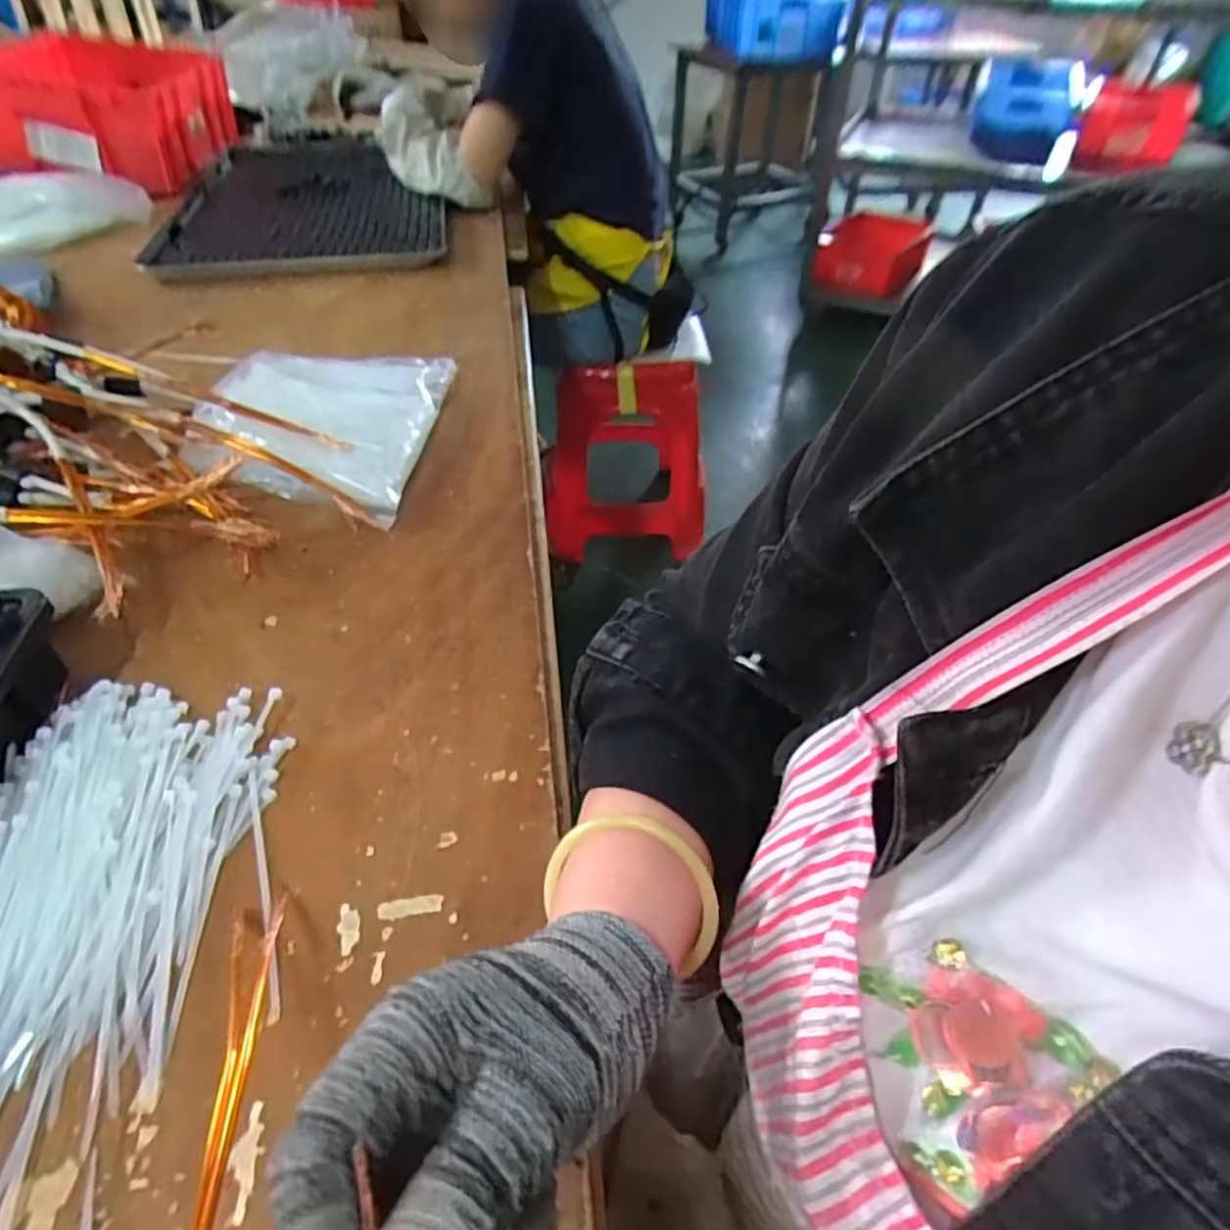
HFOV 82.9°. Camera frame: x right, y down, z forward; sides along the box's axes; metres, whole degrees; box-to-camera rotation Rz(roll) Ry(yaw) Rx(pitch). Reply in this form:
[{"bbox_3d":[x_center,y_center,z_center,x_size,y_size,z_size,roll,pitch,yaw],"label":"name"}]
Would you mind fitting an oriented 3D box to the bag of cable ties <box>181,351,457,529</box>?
[{"bbox_3d":[-0.267,-0.182,0.632,0.192,0.055,0.232,4,47,1],"label":"bag of cable ties"}]

